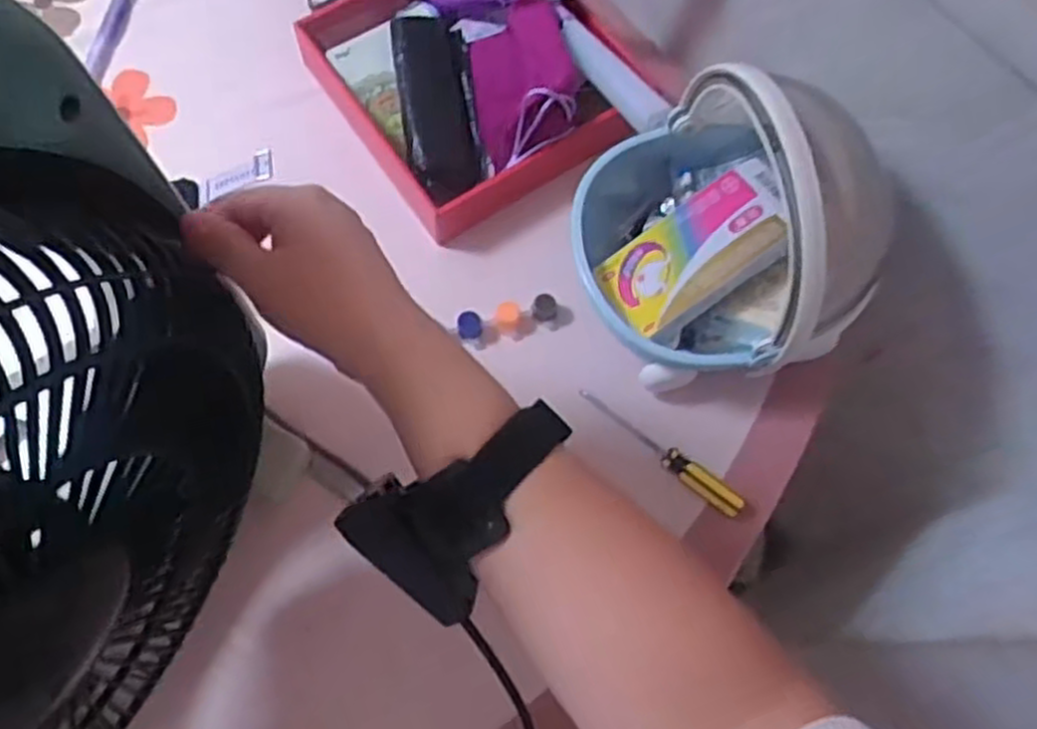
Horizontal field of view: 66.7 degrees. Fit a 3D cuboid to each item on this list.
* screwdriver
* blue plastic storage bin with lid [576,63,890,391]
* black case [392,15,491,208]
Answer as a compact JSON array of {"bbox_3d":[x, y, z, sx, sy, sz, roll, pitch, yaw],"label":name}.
[{"bbox_3d":[0.101,0.060,0.562,0.135,0.023,0.016,40,73,11],"label":"screwdriver"},{"bbox_3d":[0.130,-0.094,0.525,0.170,0.165,0.197,-28,73,-12],"label":"blue plastic storage bin with lid"},{"bbox_3d":[-0.062,-0.203,0.633,0.060,0.038,0.160,-9,70,-6],"label":"black case"}]

